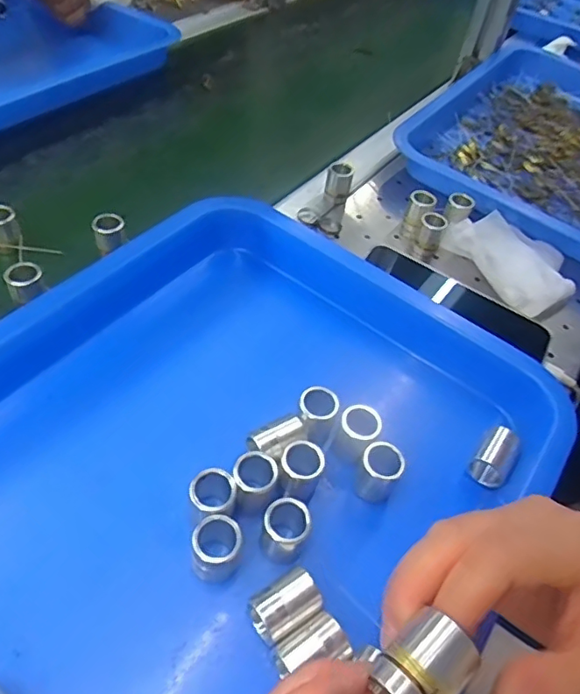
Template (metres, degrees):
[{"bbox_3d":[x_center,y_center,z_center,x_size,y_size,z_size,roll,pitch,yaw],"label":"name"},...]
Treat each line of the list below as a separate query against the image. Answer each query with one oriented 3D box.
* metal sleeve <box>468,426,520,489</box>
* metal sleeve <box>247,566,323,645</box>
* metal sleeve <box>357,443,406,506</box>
[{"bbox_3d":[0.124,0.067,0.332,0.020,0.024,0.029,28,51,19],"label":"metal sleeve"},{"bbox_3d":[-0.003,0.124,0.258,0.033,0.024,0.021,-25,54,-25],"label":"metal sleeve"},{"bbox_3d":[0.050,0.072,0.308,0.021,0.032,0.021,3,47,-3],"label":"metal sleeve"}]

